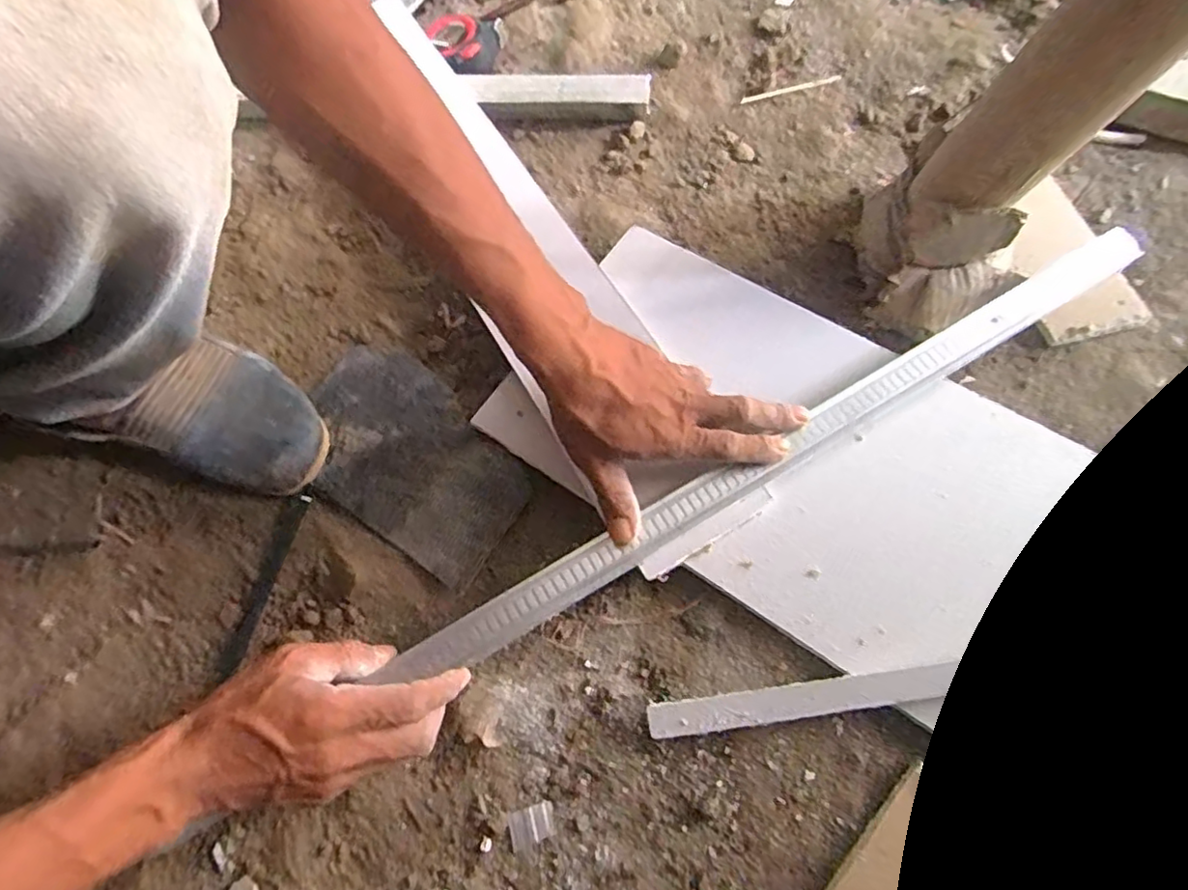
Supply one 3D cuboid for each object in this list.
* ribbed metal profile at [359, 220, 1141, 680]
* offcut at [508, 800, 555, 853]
[{"bbox_3d":[0.135,-0.002,0.417,0.580,0.014,0.029,-29,68,-8],"label":"ribbed metal profile"},{"bbox_3d":[-0.038,0.229,0.373,0.028,0.004,0.019,-19,67,-6],"label":"offcut"}]

